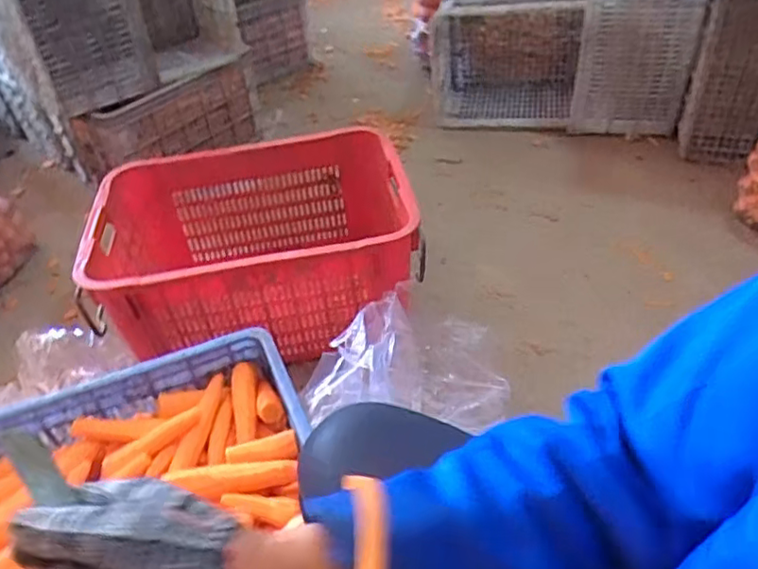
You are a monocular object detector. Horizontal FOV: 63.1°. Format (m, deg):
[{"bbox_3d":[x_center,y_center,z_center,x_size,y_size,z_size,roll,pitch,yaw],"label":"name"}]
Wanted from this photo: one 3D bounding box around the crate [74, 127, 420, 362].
[{"bbox_3d":[-0.252,-0.079,1.315,0.609,0.307,0.491,-10,41,-4],"label":"crate"}]

